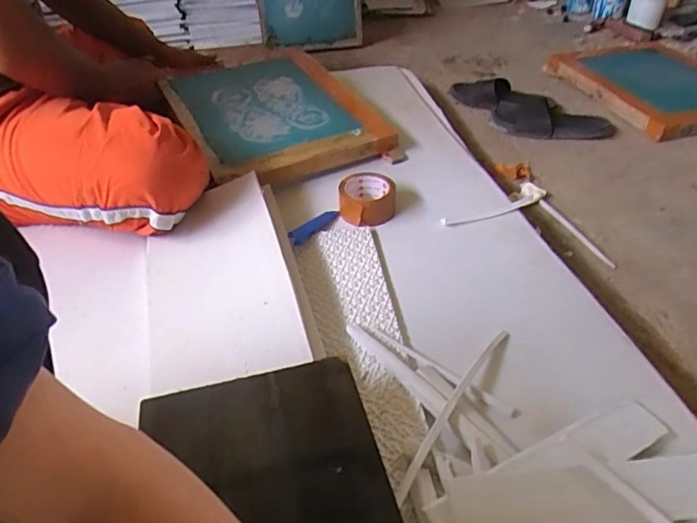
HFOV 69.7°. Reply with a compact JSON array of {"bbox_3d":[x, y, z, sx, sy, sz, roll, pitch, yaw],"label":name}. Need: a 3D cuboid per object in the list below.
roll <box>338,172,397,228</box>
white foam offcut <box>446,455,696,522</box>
[{"bbox_3d":[0.034,-0.109,0.868,0.096,0.046,0.097,-1,40,1],"label":"roll"},{"bbox_3d":[0.233,0.221,0.470,0.278,0.012,0.056,0,54,-10],"label":"white foam offcut"}]

